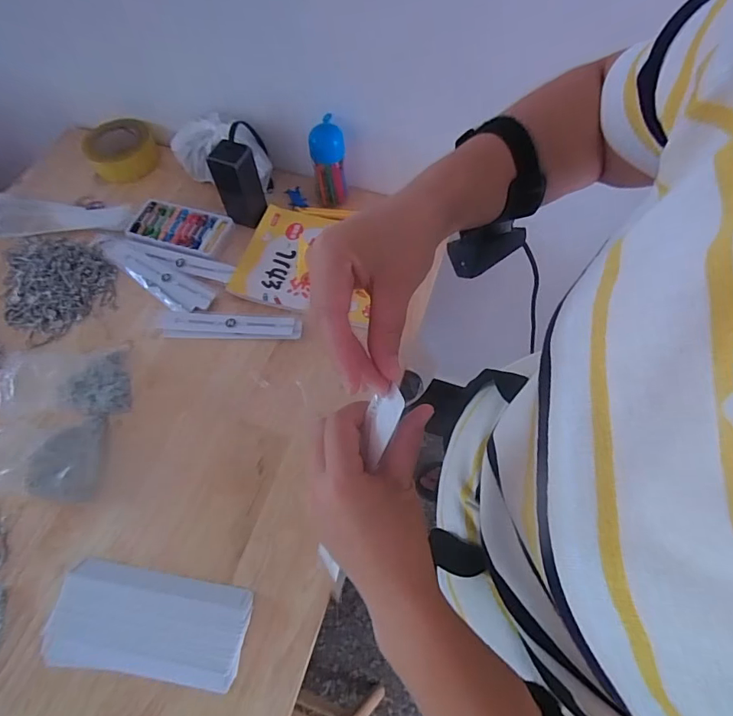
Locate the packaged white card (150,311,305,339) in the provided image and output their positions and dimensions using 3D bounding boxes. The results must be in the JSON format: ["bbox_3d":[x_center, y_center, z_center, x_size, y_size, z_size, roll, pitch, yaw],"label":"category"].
[{"bbox_3d":[-0.207,-0.049,0.665,0.219,0.007,0.045,1,61,1],"label":"packaged white card"}]

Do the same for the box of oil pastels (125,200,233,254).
[{"bbox_3d":[-0.311,-0.218,0.747,0.164,0.011,0.080,17,63,9],"label":"box of oil pastels"}]

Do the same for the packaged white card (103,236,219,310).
[{"bbox_3d":[-0.344,-0.131,0.712,0.238,0.006,0.057,28,76,16],"label":"packaged white card"}]

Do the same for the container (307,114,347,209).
[{"bbox_3d":[-0.061,-0.306,0.718,0.053,0.129,0.044,-7,61,-3],"label":"container"}]

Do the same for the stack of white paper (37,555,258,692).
[{"bbox_3d":[-0.232,0.284,0.485,0.207,0.027,0.098,7,61,4],"label":"stack of white paper"}]

